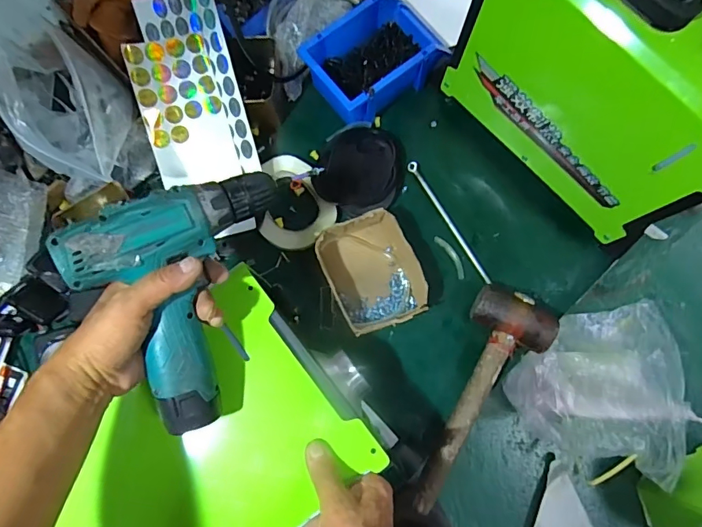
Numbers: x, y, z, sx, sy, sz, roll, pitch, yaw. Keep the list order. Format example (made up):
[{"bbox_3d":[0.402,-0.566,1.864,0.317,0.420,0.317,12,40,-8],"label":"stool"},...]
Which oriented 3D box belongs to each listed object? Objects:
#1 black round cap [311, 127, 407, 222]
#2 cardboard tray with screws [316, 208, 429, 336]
[{"bbox_3d":[0.012,-0.120,0.610,0.109,0.036,0.115,0,79,0],"label":"black round cap"},{"bbox_3d":[0.025,0.015,0.577,0.110,0.052,0.136,-20,80,-4],"label":"cardboard tray with screws"}]

